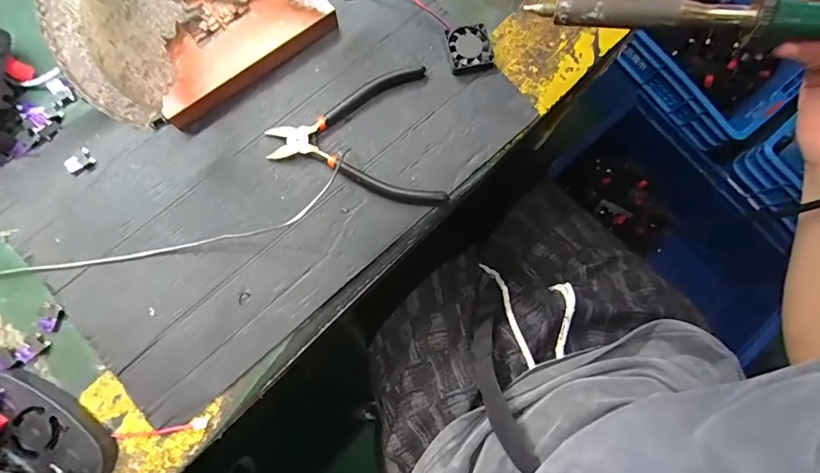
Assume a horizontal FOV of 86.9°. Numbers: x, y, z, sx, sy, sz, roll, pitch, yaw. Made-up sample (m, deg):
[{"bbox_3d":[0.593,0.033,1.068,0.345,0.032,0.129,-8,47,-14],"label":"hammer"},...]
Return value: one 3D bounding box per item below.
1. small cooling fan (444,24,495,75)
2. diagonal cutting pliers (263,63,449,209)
[{"bbox_3d":[0.054,-0.169,0.393,0.038,0.014,0.042,-12,81,-4],"label":"small cooling fan"},{"bbox_3d":[-0.047,-0.076,0.373,0.140,0.012,0.121,-12,81,-4],"label":"diagonal cutting pliers"}]

